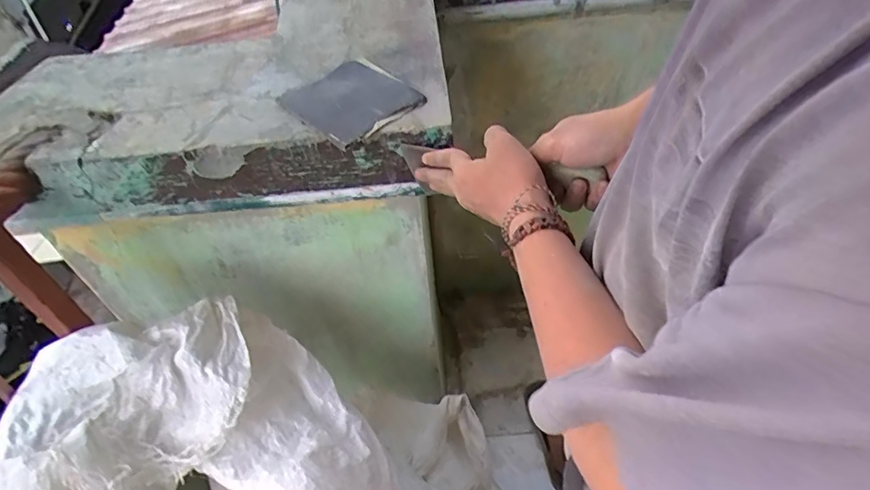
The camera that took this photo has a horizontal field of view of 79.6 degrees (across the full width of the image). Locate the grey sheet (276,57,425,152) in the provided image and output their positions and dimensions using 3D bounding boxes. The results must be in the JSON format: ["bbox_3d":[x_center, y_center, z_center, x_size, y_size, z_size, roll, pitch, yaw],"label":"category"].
[{"bbox_3d":[-0.092,-0.160,0.569,0.121,0.011,0.142,-33,52,-24],"label":"grey sheet"}]

